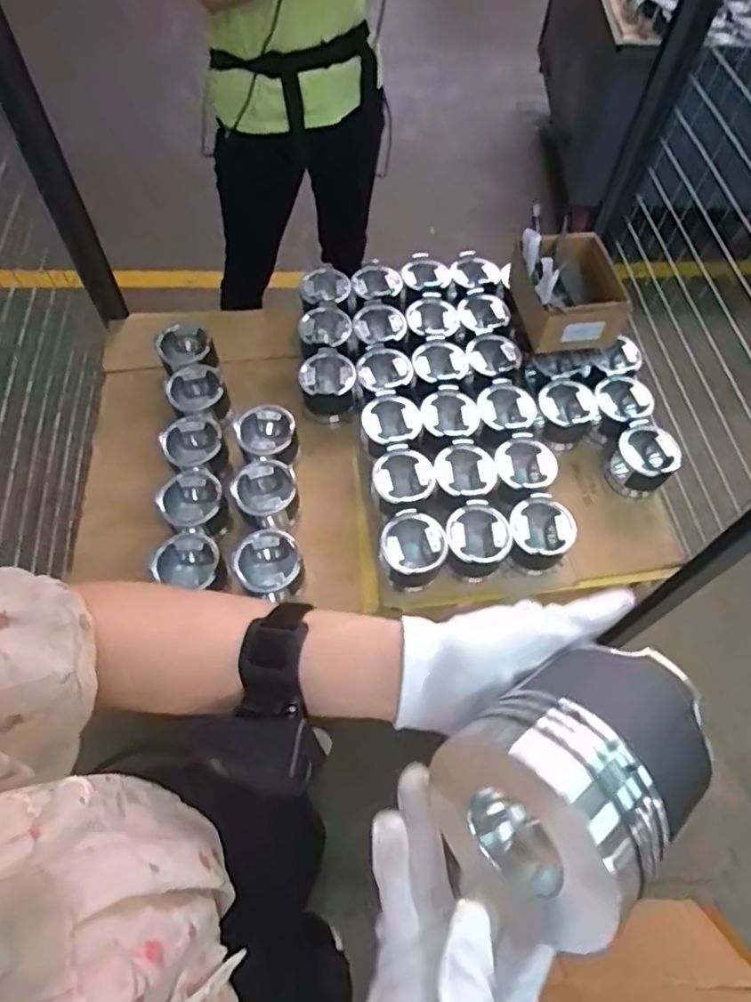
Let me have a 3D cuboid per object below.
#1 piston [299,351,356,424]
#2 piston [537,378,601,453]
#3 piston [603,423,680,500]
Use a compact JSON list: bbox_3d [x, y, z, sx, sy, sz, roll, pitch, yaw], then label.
[{"bbox_3d":[-0.084,-0.201,1.093,0.090,0.100,0.093,1,61,-1],"label":"piston"},{"bbox_3d":[0.333,-0.151,1.077,0.101,0.082,0.102,-34,67,-18],"label":"piston"},{"bbox_3d":[0.453,-0.064,1.035,0.102,0.094,0.095,37,66,18],"label":"piston"}]

